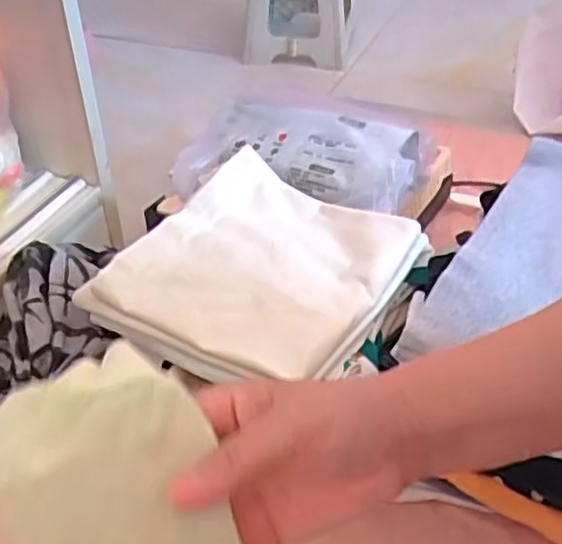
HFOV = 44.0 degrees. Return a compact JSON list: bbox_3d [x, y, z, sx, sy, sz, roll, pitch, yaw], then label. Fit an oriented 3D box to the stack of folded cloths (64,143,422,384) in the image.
[{"bbox_3d":[-0.015,-0.005,0.543,0.190,0.038,0.200,23,46,26],"label":"stack of folded cloths"}]

